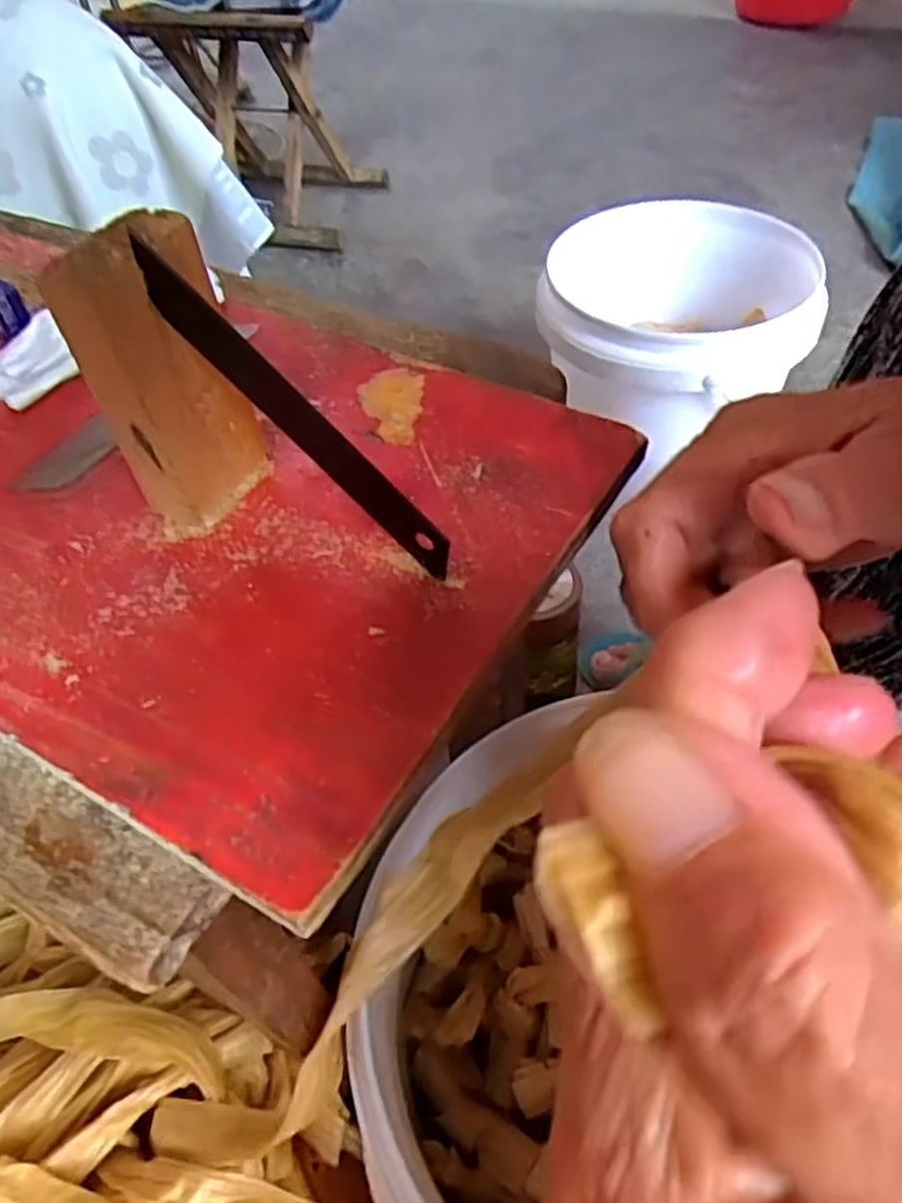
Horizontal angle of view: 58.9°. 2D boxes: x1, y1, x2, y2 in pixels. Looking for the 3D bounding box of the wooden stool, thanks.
[{"bbox_3d":[-0.270,-0.724,1.188,0.255,0.305,0.239,10,52,12],"label":"wooden stool"}]

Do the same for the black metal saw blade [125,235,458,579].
[{"bbox_3d":[-0.035,-0.042,0.191,0.101,0.017,0.004,43,58,-14],"label":"black metal saw blade"}]

